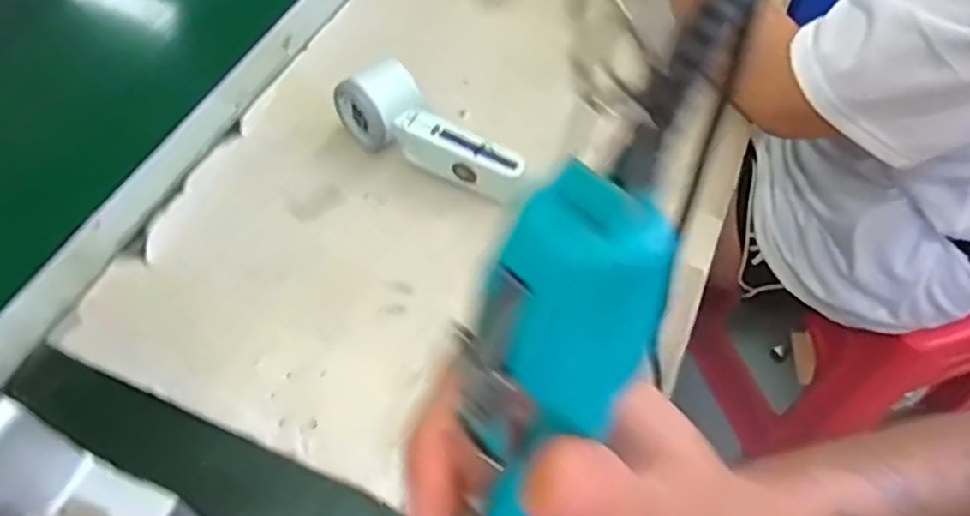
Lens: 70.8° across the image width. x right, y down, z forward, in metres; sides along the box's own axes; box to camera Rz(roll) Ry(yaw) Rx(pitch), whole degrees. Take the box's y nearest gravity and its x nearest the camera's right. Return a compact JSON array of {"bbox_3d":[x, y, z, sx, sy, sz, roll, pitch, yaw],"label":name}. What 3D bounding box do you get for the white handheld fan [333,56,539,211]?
[{"bbox_3d":[-0.034,-0.100,0.541,0.170,0.058,0.047,23,58,14],"label":"white handheld fan"}]

